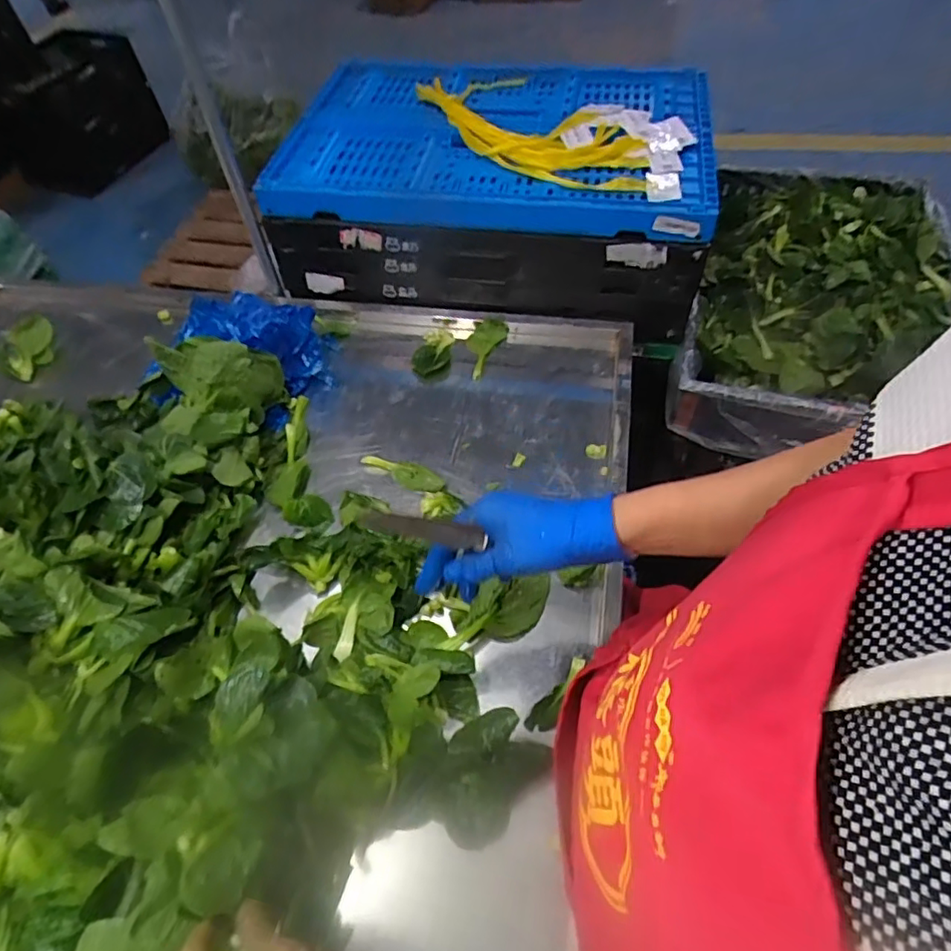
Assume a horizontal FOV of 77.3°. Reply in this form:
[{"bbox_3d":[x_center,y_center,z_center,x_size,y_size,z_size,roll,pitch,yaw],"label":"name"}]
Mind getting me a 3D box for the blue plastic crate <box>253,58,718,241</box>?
[{"bbox_3d":[0.030,-0.475,0.832,0.590,0.054,0.365,9,56,11],"label":"blue plastic crate"}]

